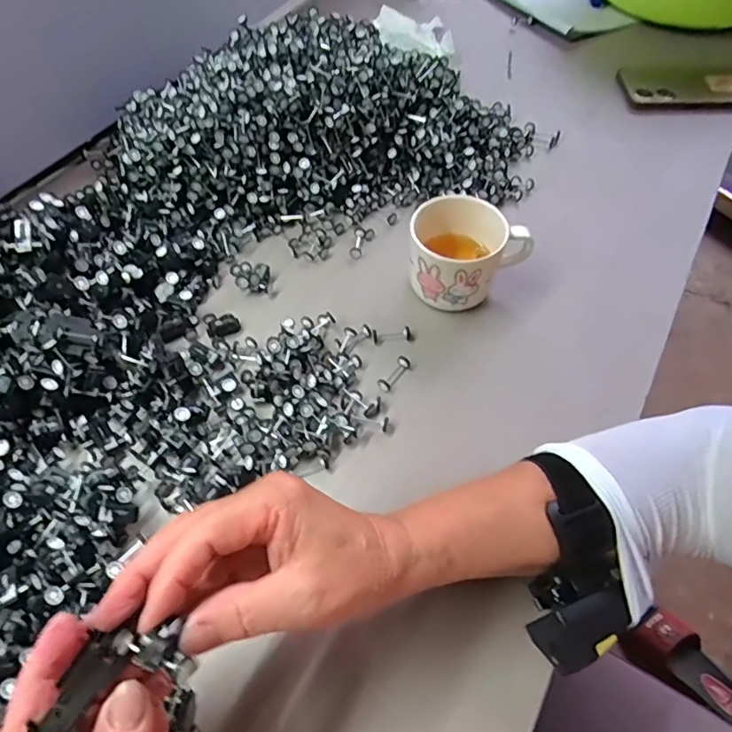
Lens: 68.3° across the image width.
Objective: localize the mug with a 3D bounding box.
[{"bbox_3d":[0.084,-0.092,0.446,0.095,0.063,0.081,9,57,6],"label":"mug"}]

